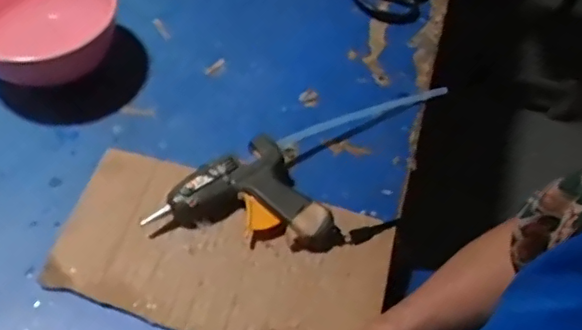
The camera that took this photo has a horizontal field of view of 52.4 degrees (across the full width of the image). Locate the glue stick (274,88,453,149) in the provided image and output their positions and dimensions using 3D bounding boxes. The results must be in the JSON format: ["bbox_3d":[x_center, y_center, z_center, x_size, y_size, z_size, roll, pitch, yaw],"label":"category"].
[{"bbox_3d":[0.079,-0.053,0.601,0.194,0.015,0.011,-17,58,-16],"label":"glue stick"}]

